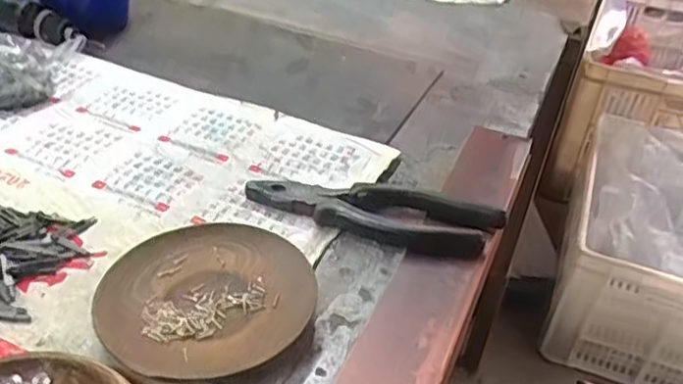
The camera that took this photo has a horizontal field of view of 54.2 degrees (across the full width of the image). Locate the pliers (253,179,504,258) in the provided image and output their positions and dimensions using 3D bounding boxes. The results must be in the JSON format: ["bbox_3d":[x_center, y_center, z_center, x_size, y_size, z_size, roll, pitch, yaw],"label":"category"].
[{"bbox_3d":[0.021,0.011,0.443,0.165,0.017,0.046,13,37,11],"label":"pliers"}]

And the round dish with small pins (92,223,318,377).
[{"bbox_3d":[-0.075,0.059,0.372,0.110,0.016,0.114,3,36,-2],"label":"round dish with small pins"}]

